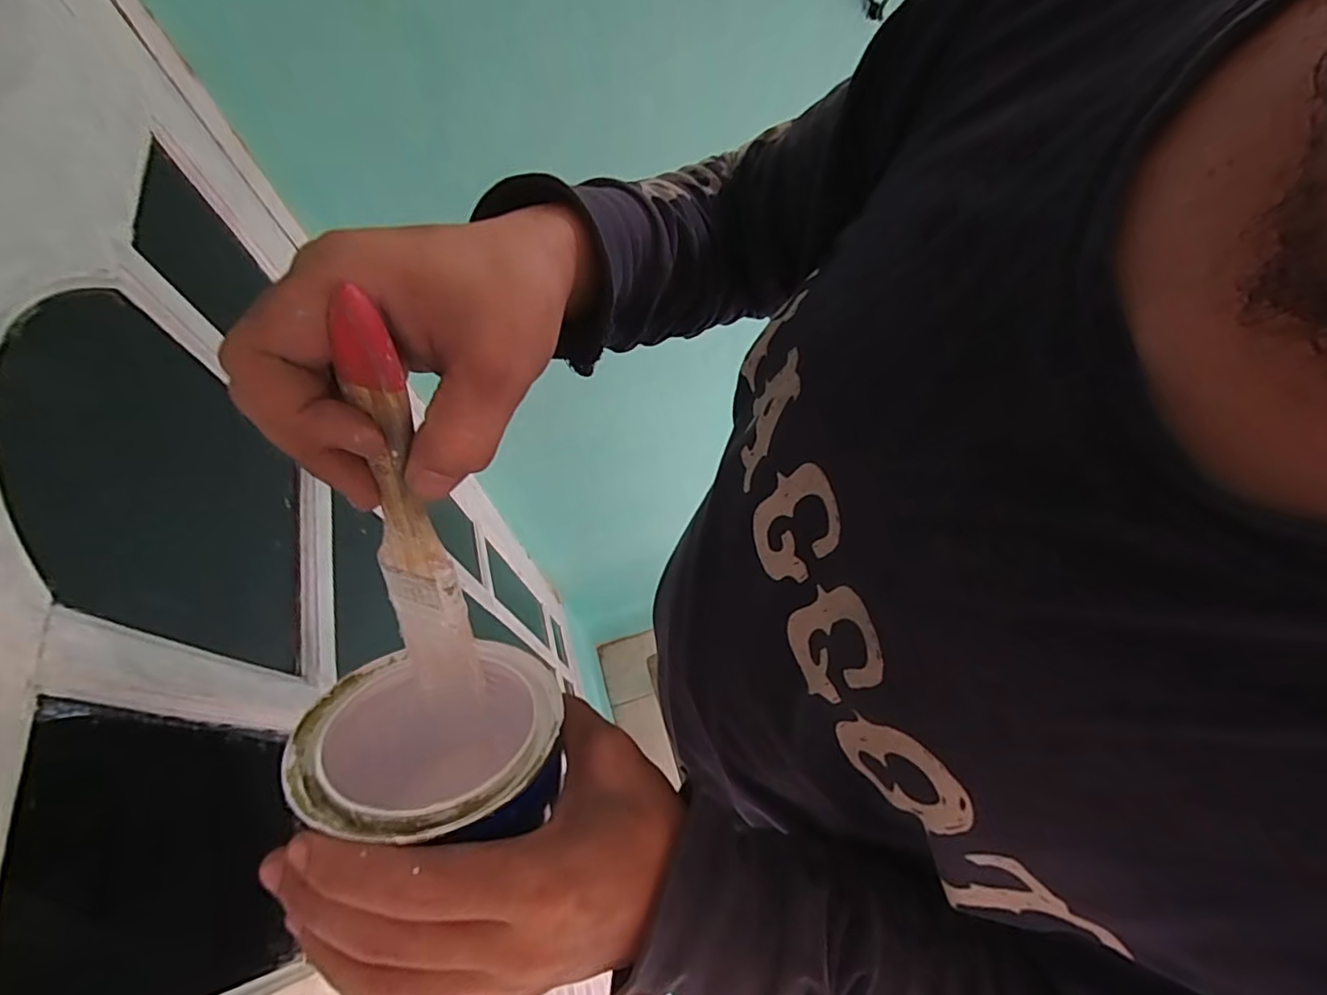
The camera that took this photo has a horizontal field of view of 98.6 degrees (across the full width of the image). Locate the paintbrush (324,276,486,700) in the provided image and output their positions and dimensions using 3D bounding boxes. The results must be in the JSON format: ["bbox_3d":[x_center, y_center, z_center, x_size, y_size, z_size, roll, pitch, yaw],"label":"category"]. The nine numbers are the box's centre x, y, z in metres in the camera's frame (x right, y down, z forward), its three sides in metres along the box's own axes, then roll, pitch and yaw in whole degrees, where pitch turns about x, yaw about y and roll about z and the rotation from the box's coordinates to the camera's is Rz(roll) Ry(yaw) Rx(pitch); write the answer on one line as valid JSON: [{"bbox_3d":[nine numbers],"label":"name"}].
[{"bbox_3d":[-0.091,0.014,0.207,0.029,0.170,0.009,11,37,9],"label":"paintbrush"}]

